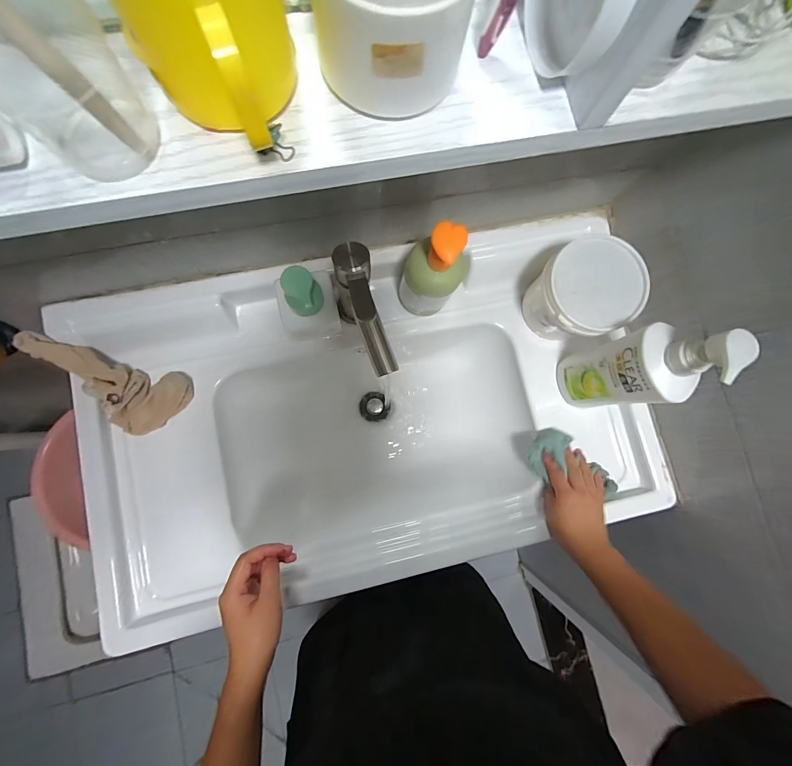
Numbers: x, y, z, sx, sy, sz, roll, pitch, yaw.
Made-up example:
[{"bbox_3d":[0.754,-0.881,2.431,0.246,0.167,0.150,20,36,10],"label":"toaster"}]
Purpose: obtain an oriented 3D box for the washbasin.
[{"bbox_3d":[-0.035,0.056,0.576,0.782,0.206,0.449,-11,84,-6],"label":"washbasin"}]

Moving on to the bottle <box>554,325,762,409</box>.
[{"bbox_3d":[0.284,-0.013,0.441,0.050,0.265,0.085,-16,84,-6],"label":"bottle"}]

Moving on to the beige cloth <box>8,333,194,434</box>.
[{"bbox_3d":[-0.394,0.010,0.479,0.197,0.057,0.098,15,82,-3],"label":"beige cloth"}]

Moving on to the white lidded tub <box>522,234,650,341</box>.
[{"bbox_3d":[0.255,-0.119,0.511,0.120,0.132,0.118,1,83,-5],"label":"white lidded tub"}]

